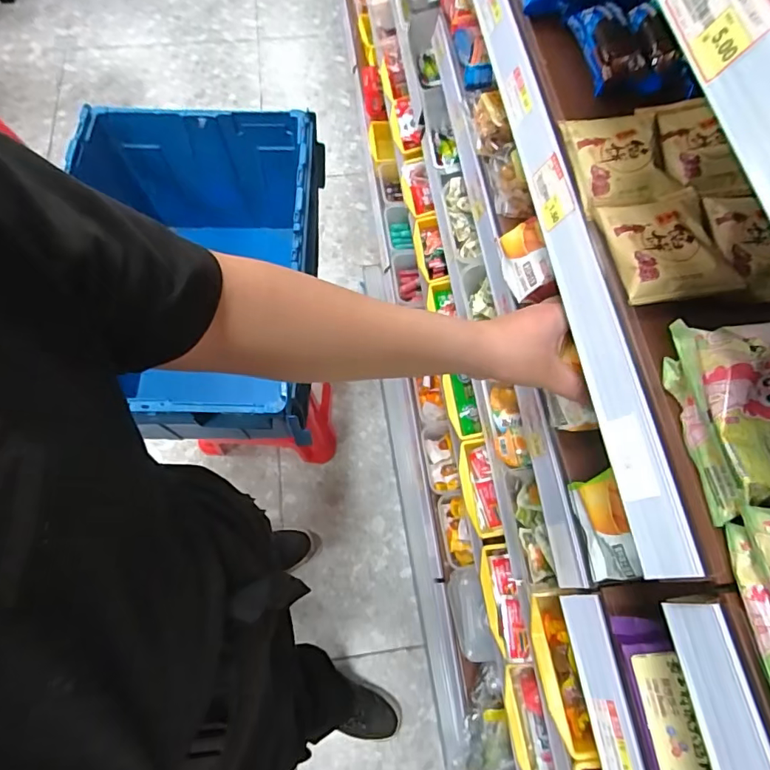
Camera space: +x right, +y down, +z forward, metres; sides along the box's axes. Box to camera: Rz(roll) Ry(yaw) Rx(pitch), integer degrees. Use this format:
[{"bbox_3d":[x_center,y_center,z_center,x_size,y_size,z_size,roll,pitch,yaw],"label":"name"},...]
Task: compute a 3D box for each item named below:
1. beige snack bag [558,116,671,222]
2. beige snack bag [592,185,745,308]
[{"bbox_3d":[0.217,-0.212,0.446,0.080,0.019,0.105,-6,68,-2],"label":"beige snack bag"},{"bbox_3d":[0.236,-0.120,0.401,0.086,0.016,0.103,-6,68,-2],"label":"beige snack bag"}]

